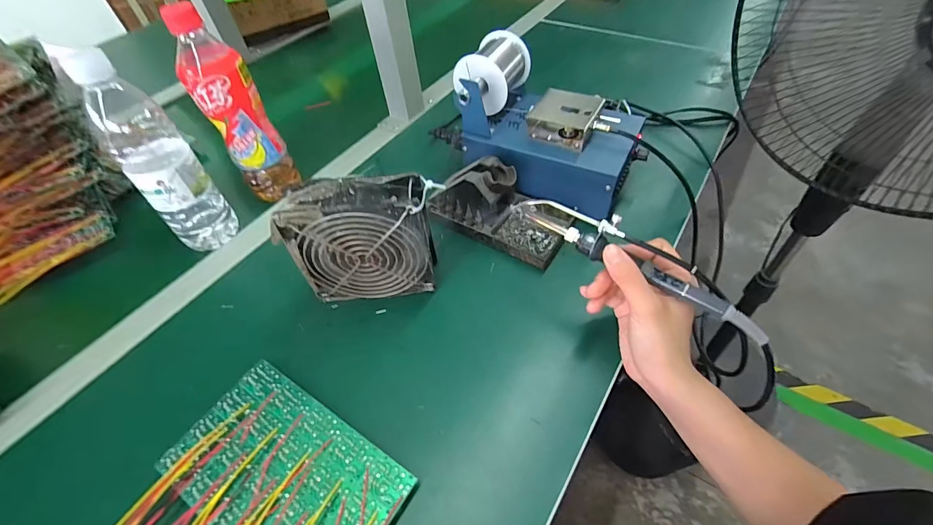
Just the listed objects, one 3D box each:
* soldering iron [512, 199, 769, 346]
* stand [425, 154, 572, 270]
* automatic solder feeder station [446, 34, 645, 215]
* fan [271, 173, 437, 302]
[{"bbox_3d":[0.130,-0.004,0.322,0.211,0.033,0.025,34,61,21],"label":"soldering iron"},{"bbox_3d":[0.038,-0.065,0.433,0.144,0.068,0.076,24,57,23],"label":"stand"},{"bbox_3d":[0.092,-0.152,0.454,0.195,0.129,0.123,21,56,21],"label":"automatic solder feeder station"},{"bbox_3d":[-0.091,-0.017,0.373,0.121,0.122,0.041,-5,50,2],"label":"fan"}]

